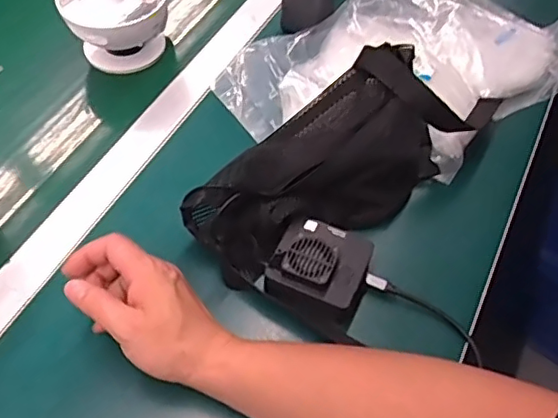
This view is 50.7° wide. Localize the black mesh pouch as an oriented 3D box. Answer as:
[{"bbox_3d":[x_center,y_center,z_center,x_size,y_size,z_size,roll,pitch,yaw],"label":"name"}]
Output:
[{"bbox_3d":[0.050,-0.043,0.541,0.274,0.094,0.114,-35,65,-24],"label":"black mesh pouch"}]

